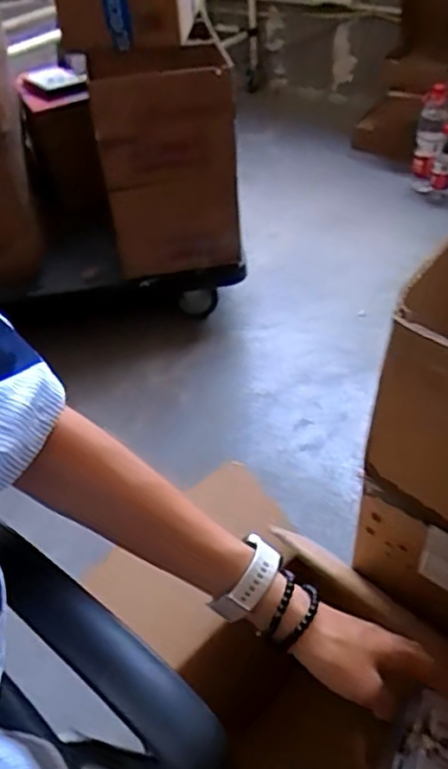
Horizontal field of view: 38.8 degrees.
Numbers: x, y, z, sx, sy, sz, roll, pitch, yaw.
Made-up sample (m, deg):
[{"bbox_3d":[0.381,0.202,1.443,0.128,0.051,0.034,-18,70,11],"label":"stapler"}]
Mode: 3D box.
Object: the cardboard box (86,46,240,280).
[{"bbox_3d":[-0.128,-0.526,1.491,0.295,0.453,0.245,-6,43,-2],"label":"cardboard box"}]

